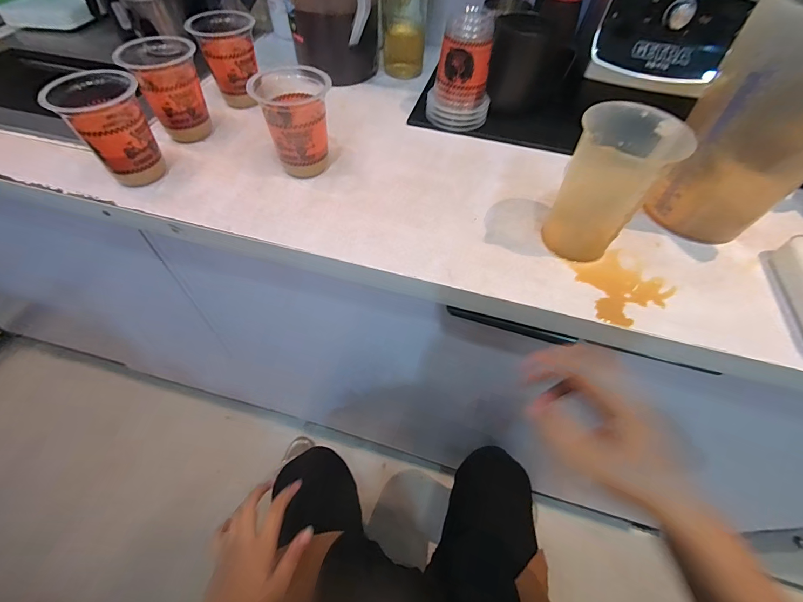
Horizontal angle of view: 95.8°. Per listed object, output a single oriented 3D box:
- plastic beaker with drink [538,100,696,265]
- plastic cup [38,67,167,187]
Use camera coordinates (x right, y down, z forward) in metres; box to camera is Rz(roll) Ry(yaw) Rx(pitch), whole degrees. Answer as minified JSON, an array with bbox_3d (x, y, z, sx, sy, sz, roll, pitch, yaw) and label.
[{"bbox_3d":[0.209,-0.117,0.375,0.083,0.138,0.077,35,62,20],"label":"plastic beaker with drink"},{"bbox_3d":[-0.336,-0.197,0.430,0.079,0.111,0.084,1,56,-1],"label":"plastic cup"}]

